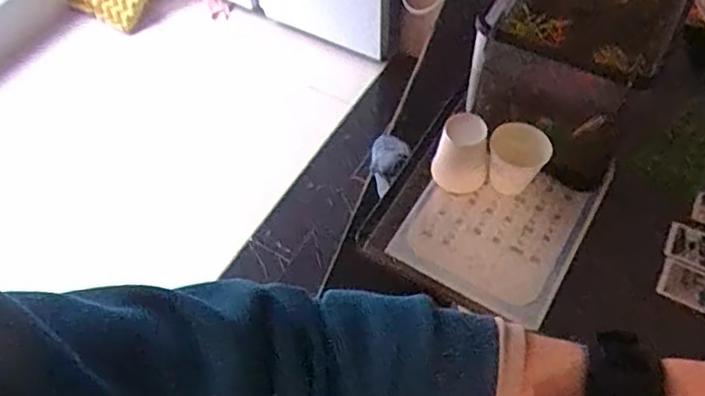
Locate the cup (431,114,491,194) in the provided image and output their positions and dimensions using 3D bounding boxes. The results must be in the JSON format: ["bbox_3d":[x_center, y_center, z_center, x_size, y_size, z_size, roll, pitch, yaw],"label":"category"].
[{"bbox_3d":[0.149,-0.061,0.828,0.072,0.084,0.072,-1,56,1],"label":"cup"}]

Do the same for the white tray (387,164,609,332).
[{"bbox_3d":[0.191,0.040,0.820,0.211,0.031,0.244,27,61,19],"label":"white tray"}]

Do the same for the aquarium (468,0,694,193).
[{"bbox_3d":[0.335,-0.259,0.870,0.215,0.207,0.432,24,60,17],"label":"aquarium"}]

